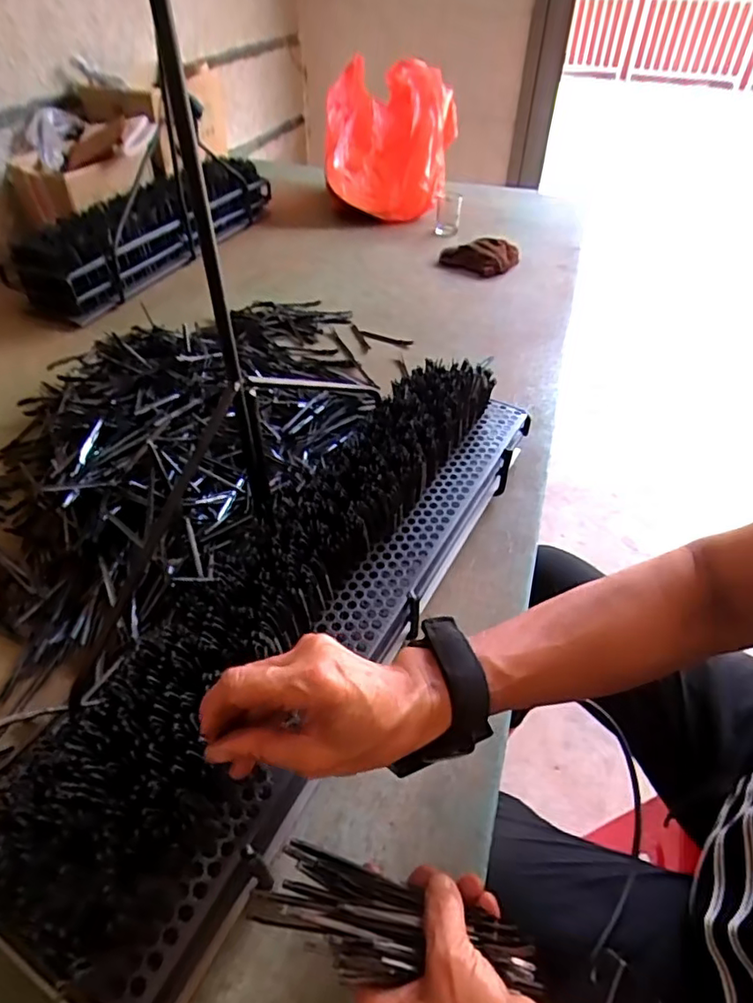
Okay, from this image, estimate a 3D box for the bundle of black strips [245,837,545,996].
[{"bbox_3d":[0.006,0.224,0.304,0.151,0.033,0.054,6,45,16],"label":"bundle of black strips"}]

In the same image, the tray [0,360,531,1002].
[{"bbox_3d":[-0.033,0.060,0.470,0.136,0.098,0.571,21,47,22],"label":"tray"}]

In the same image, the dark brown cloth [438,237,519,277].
[{"bbox_3d":[0.196,-0.465,1.087,0.152,0.038,0.089,1,44,3],"label":"dark brown cloth"}]

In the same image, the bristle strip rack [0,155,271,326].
[{"bbox_3d":[-0.386,-0.497,1.037,0.137,0.126,0.553,21,49,22],"label":"bristle strip rack"}]

